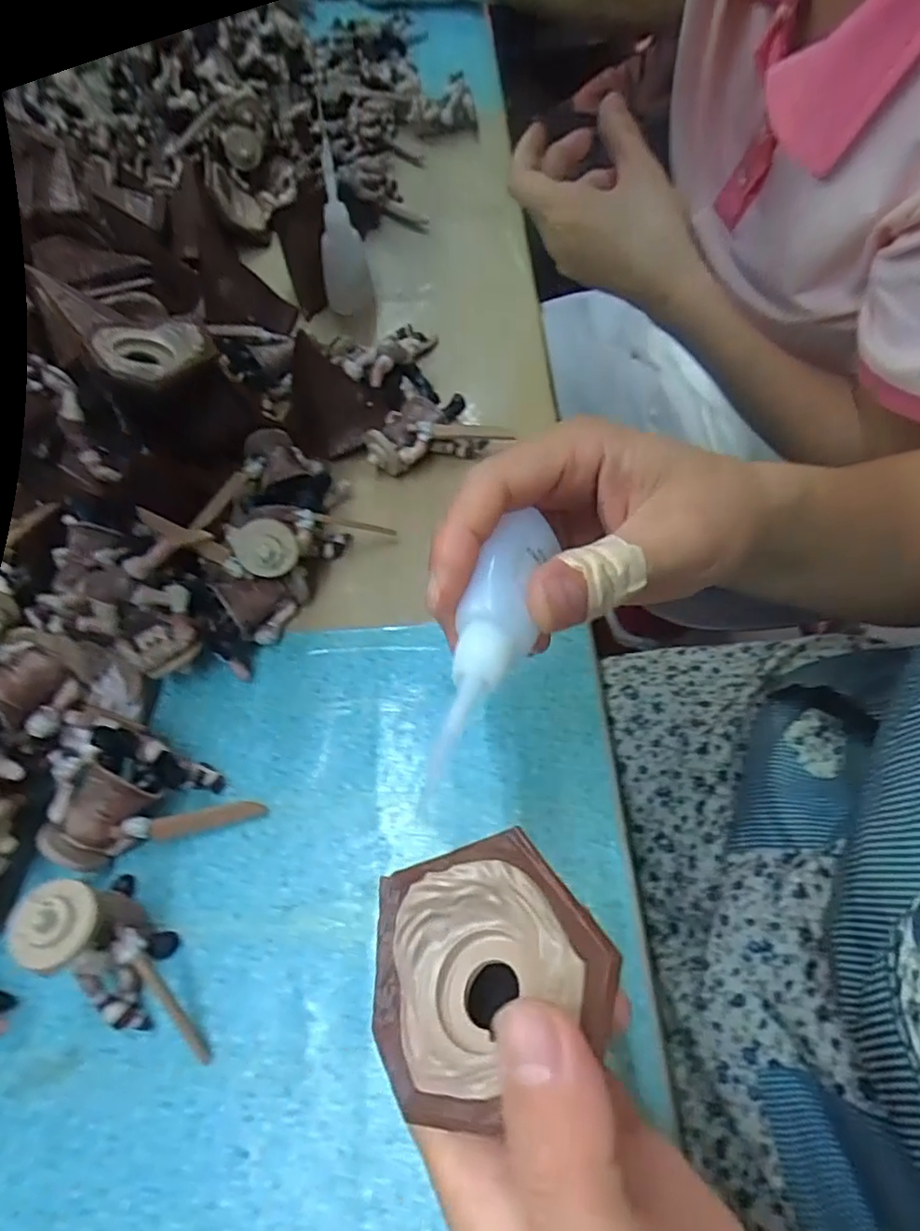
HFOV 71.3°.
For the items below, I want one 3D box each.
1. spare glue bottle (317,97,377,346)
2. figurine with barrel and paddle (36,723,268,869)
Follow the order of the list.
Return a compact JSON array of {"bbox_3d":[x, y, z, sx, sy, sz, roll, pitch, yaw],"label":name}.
[{"bbox_3d":[-0.077,-0.241,0.414,0.028,0.125,0.020,17,63,13],"label":"spare glue bottle"},{"bbox_3d":[-0.127,0.075,0.263,0.080,0.042,0.055,2,61,5],"label":"figurine with barrel and paddle"}]

